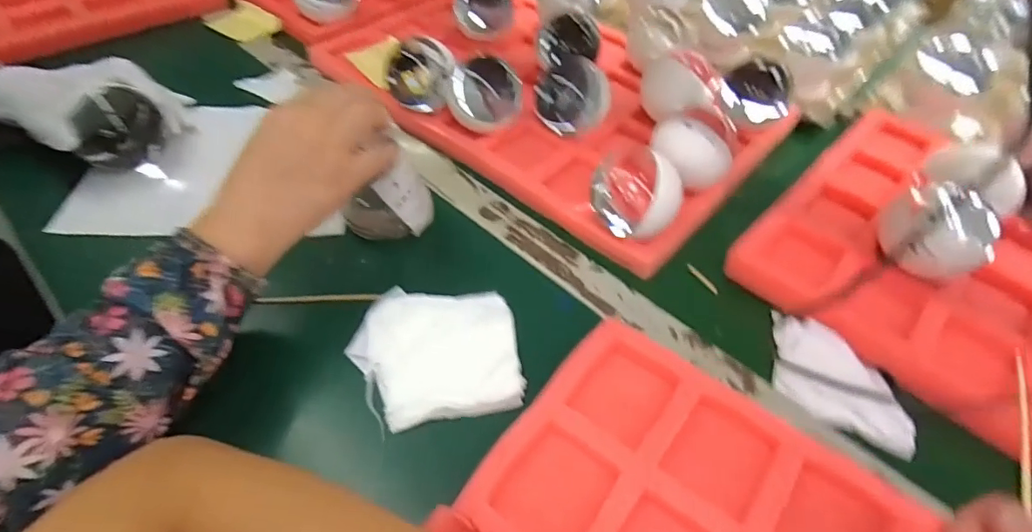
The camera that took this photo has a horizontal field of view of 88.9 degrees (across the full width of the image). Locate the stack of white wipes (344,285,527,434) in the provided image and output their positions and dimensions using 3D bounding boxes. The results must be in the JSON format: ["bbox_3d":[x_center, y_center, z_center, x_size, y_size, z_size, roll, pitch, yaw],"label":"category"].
[{"bbox_3d":[-0.057,0.063,0.384,0.115,0.020,0.097,-6,49,-10],"label":"stack of white wipes"}]

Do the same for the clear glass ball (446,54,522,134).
[{"bbox_3d":[-0.032,-0.170,0.533,0.073,0.063,0.063,3,49,-2],"label":"clear glass ball"}]

